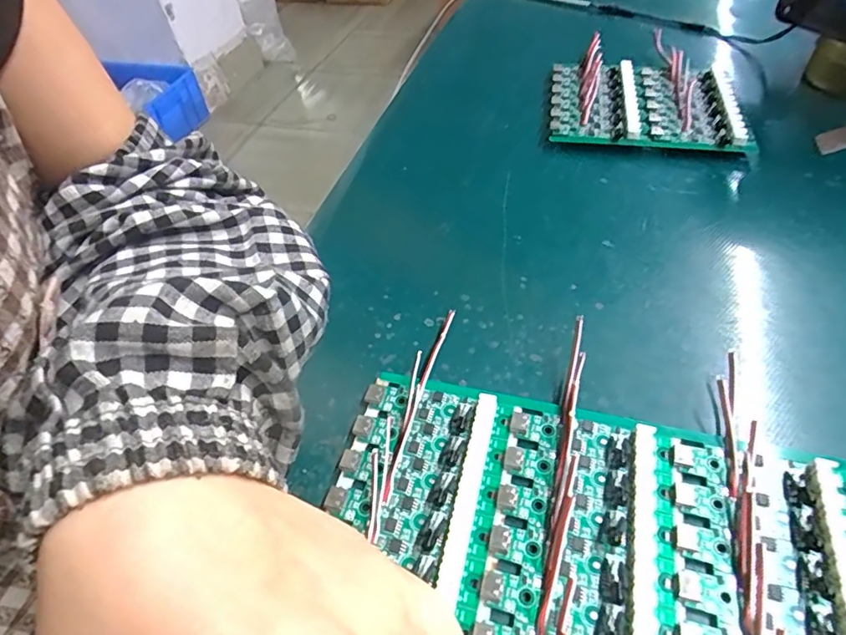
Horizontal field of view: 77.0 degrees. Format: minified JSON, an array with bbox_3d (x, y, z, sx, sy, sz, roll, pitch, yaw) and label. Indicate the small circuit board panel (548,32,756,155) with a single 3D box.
[{"bbox_3d":[0.149,-0.150,0.366,0.118,0.027,0.103,6,51,10],"label":"small circuit board panel"}]

